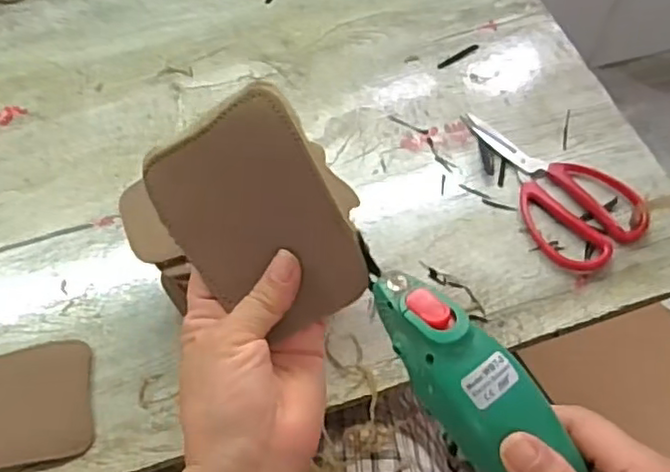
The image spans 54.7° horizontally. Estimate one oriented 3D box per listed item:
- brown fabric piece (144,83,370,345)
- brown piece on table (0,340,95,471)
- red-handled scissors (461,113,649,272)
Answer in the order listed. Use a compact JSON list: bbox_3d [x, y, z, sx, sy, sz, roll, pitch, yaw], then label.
[{"bbox_3d":[-0.039,-0.006,0.328,0.084,0.004,0.114,-28,96,17],"label":"brown fabric piece"},{"bbox_3d":[-0.237,0.126,0.470,0.115,0.014,0.083,-11,60,-7],"label":"brown piece on table"},{"bbox_3d":[0.194,-0.054,0.587,0.099,0.016,0.186,-22,62,-13],"label":"red-handled scissors"}]

